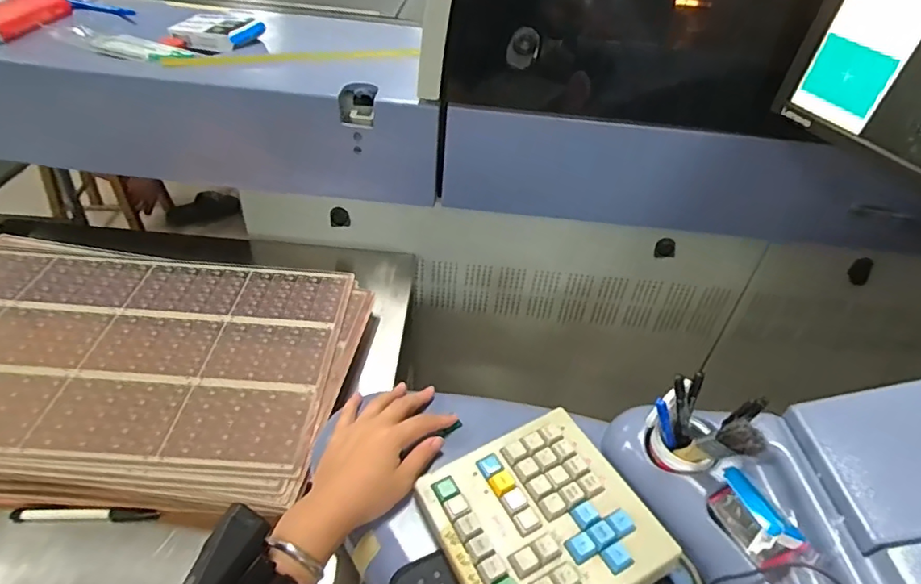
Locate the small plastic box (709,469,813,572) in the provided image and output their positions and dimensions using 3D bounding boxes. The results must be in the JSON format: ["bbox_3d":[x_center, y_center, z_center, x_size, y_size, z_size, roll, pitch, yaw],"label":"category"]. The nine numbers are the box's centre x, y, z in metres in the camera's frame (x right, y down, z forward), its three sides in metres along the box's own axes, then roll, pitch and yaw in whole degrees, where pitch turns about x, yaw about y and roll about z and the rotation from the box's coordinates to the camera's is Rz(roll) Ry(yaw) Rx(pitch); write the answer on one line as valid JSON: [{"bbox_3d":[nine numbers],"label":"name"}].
[{"bbox_3d":[0.228,0.177,0.421,0.041,0.036,0.070,-18,46,-25],"label":"small plastic box"}]

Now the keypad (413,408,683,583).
[{"bbox_3d":[0.066,0.185,0.447,0.162,0.029,0.160,-16,45,-23],"label":"keypad"}]

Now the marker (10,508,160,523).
[{"bbox_3d":[-0.383,0.229,0.558,0.138,0.011,0.011,2,41,-5],"label":"marker"}]

